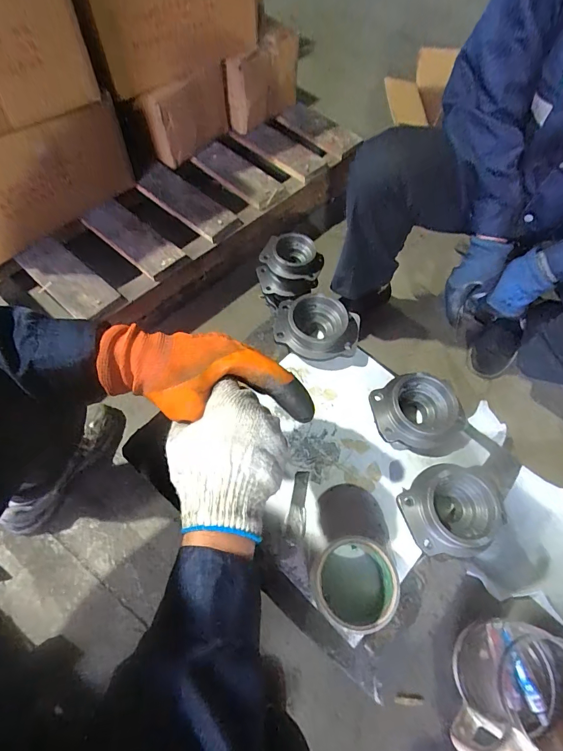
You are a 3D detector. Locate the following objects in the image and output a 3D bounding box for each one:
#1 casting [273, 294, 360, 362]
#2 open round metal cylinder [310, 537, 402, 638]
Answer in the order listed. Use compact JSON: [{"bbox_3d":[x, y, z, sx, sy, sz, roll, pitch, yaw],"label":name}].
[{"bbox_3d":[0.051,-0.066,0.561,0.121,0.051,0.089,6,63,-1],"label":"casting"},{"bbox_3d":[0.079,0.228,0.423,0.085,0.052,0.088,1,63,-3],"label":"open round metal cylinder"}]

